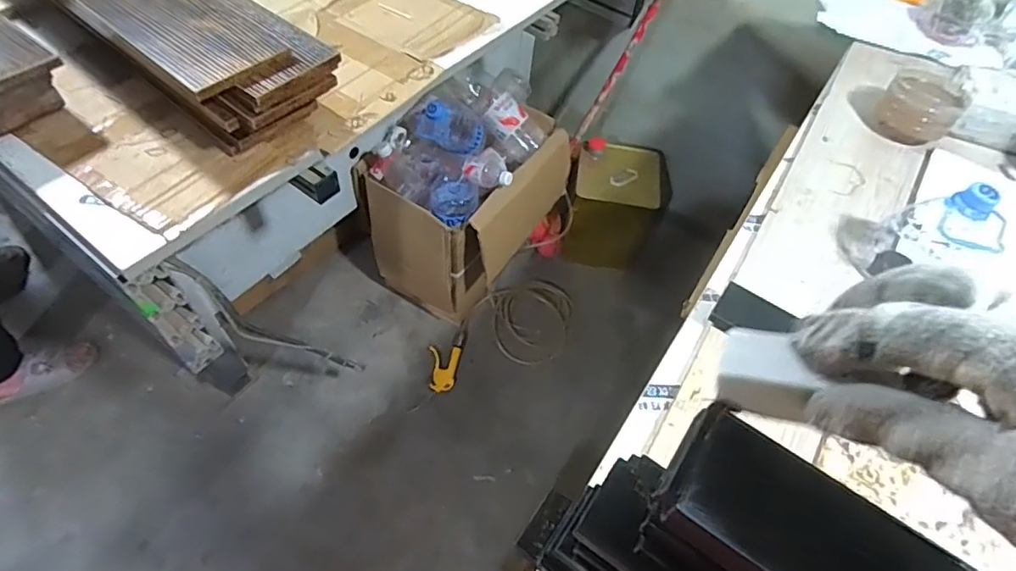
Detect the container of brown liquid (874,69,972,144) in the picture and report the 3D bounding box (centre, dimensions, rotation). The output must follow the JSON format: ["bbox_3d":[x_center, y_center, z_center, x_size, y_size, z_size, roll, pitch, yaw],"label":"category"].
[{"bbox_3d":[0.607,-0.267,0.803,0.105,0.074,0.113,38,60,19],"label":"container of brown liquid"}]

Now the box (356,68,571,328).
[{"bbox_3d":[-0.100,-0.210,1.449,0.379,0.572,0.495,29,57,14],"label":"box"}]

